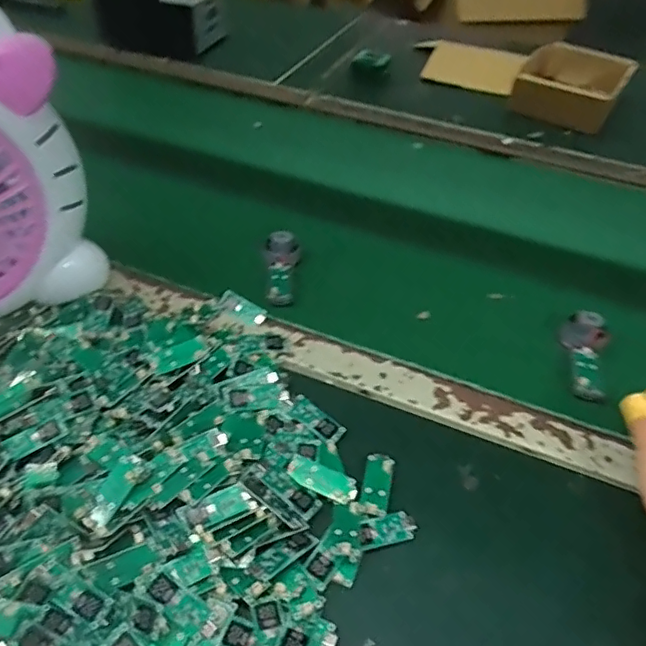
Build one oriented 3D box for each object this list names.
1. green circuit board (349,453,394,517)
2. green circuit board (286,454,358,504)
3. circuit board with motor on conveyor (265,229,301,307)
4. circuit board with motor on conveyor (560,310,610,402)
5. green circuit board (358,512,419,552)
[{"bbox_3d":[0.038,0.117,0.417,0.025,0.004,0.051,11,48,8],"label":"green circuit board"},{"bbox_3d":[-0.001,0.114,0.413,0.052,0.005,0.022,17,49,14],"label":"green circuit board"},{"bbox_3d":[-0.041,-0.054,0.577,0.034,0.028,0.081,0,60,-1],"label":"circuit board with motor on conveyor"},{"bbox_3d":[0.233,0.029,0.503,0.033,0.028,0.086,12,48,9],"label":"circuit board with motor on conveyor"},{"bbox_3d":[0.044,0.144,0.394,0.044,0.004,0.019,-6,60,-19],"label":"green circuit board"}]

